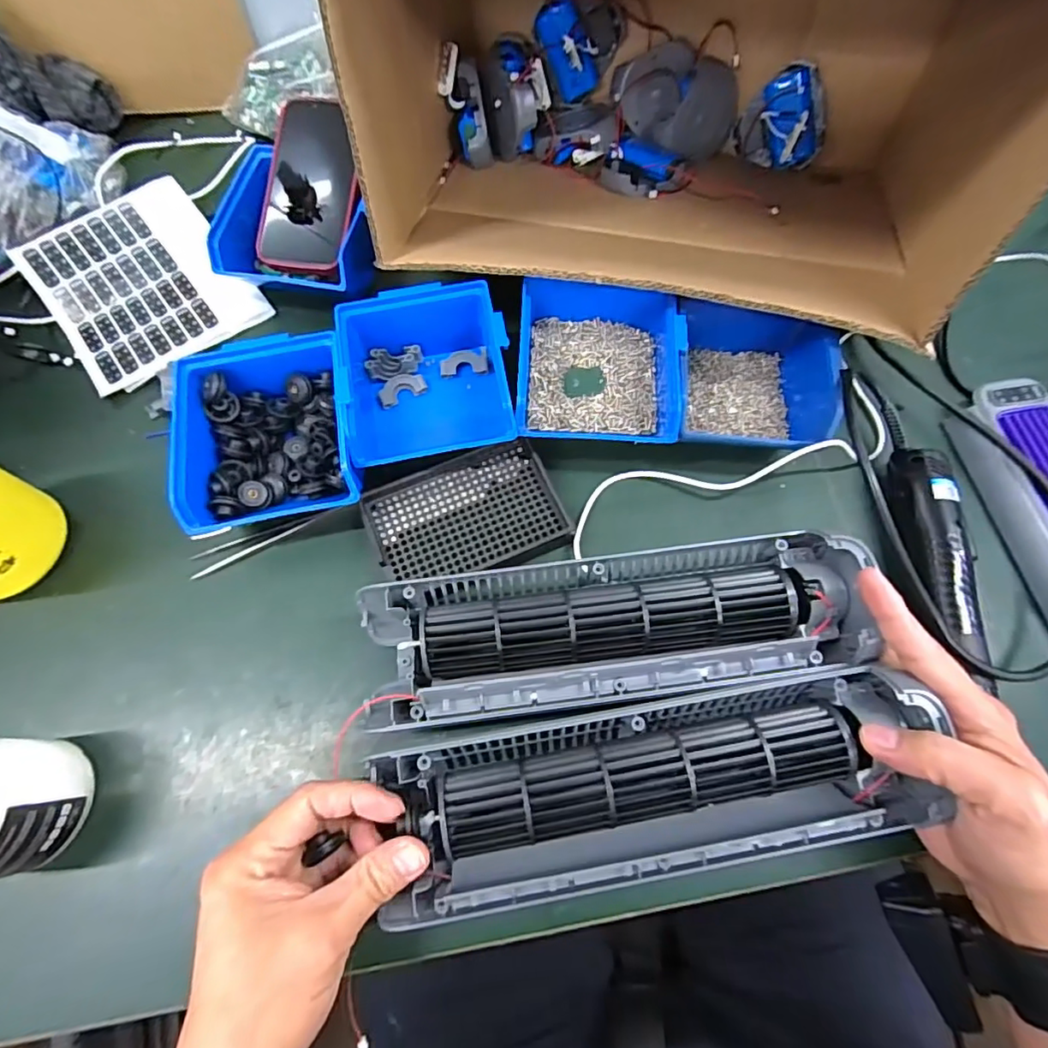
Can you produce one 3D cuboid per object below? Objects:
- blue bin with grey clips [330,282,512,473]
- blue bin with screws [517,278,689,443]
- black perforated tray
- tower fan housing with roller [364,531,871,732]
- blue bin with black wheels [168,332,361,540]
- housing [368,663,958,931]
[{"bbox_3d":[-0.074,-0.109,0.413,0.123,0.073,0.136,-9,68,-3],"label":"blue bin with grey clips"},{"bbox_3d":[0.056,-0.126,0.412,0.118,0.054,0.142,3,68,1],"label":"blue bin with screws"},{"bbox_3d":[-0.042,-0.006,0.395,0.133,0.013,0.088,-20,69,-7],"label":"black perforated tray"},{"bbox_3d":[0.052,0.062,0.331,0.299,0.052,0.090,-7,71,-1],"label":"tower fan housing with roller"},{"bbox_3d":[-0.181,-0.065,0.393,0.116,0.063,0.131,-9,68,-3],"label":"blue bin with black wheels"},{"bbox_3d":[0.069,0.143,0.300,0.292,0.055,0.094,-9,71,-3],"label":"housing"}]

